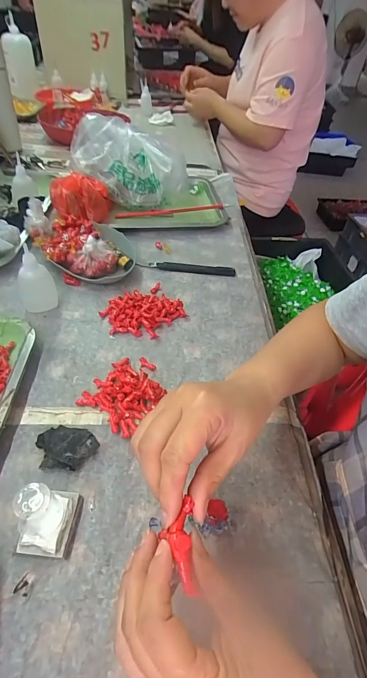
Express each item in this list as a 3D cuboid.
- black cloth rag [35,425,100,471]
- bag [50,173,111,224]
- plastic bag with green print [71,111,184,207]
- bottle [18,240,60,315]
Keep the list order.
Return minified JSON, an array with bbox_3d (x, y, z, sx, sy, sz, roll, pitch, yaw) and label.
[{"bbox_3d":[-0.114,0.105,0.338,0.059,0.011,0.045,6,47,-1],"label":"black cloth rag"},{"bbox_3d":[-0.181,-0.247,0.610,0.104,0.077,0.094,-4,48,-11],"label":"bag"},{"bbox_3d":[-0.095,-0.325,0.658,0.220,0.131,0.107,-2,47,-9],"label":"plastic bag with green print"},{"bbox_3d":[-0.198,-0.082,0.458,0.044,0.081,0.045,-20,52,-23],"label":"bottle"}]

